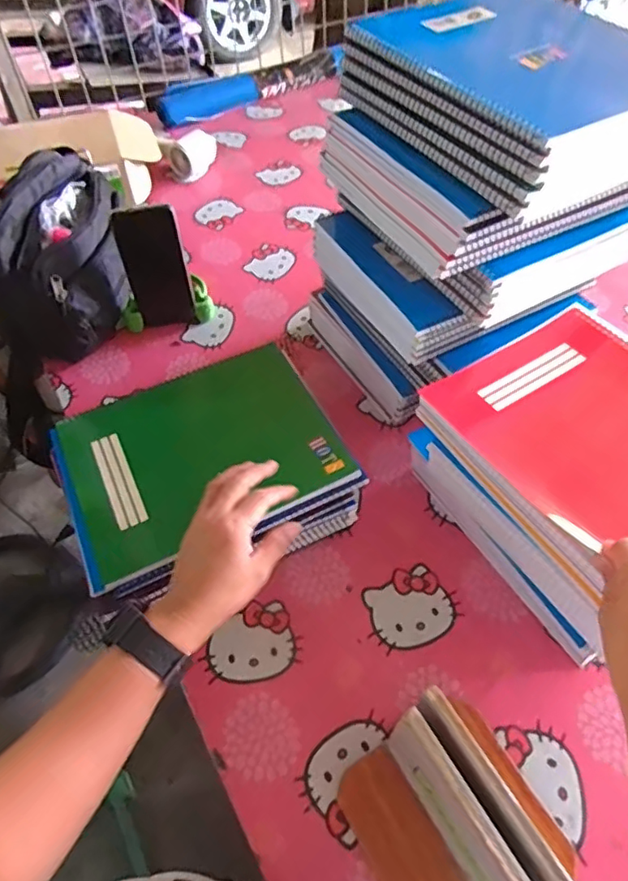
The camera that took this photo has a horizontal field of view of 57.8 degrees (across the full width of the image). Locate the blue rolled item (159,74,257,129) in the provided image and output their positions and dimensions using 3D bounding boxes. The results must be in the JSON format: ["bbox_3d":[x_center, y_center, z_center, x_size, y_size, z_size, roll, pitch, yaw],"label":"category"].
[{"bbox_3d":[-0.215,-0.697,1.159,0.210,0.046,0.057,-31,59,-19],"label":"blue rolled item"}]

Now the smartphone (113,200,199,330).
[{"bbox_3d":[-0.200,-0.217,0.726,0.076,0.164,0.011,-10,48,-6],"label":"smartphone"}]

